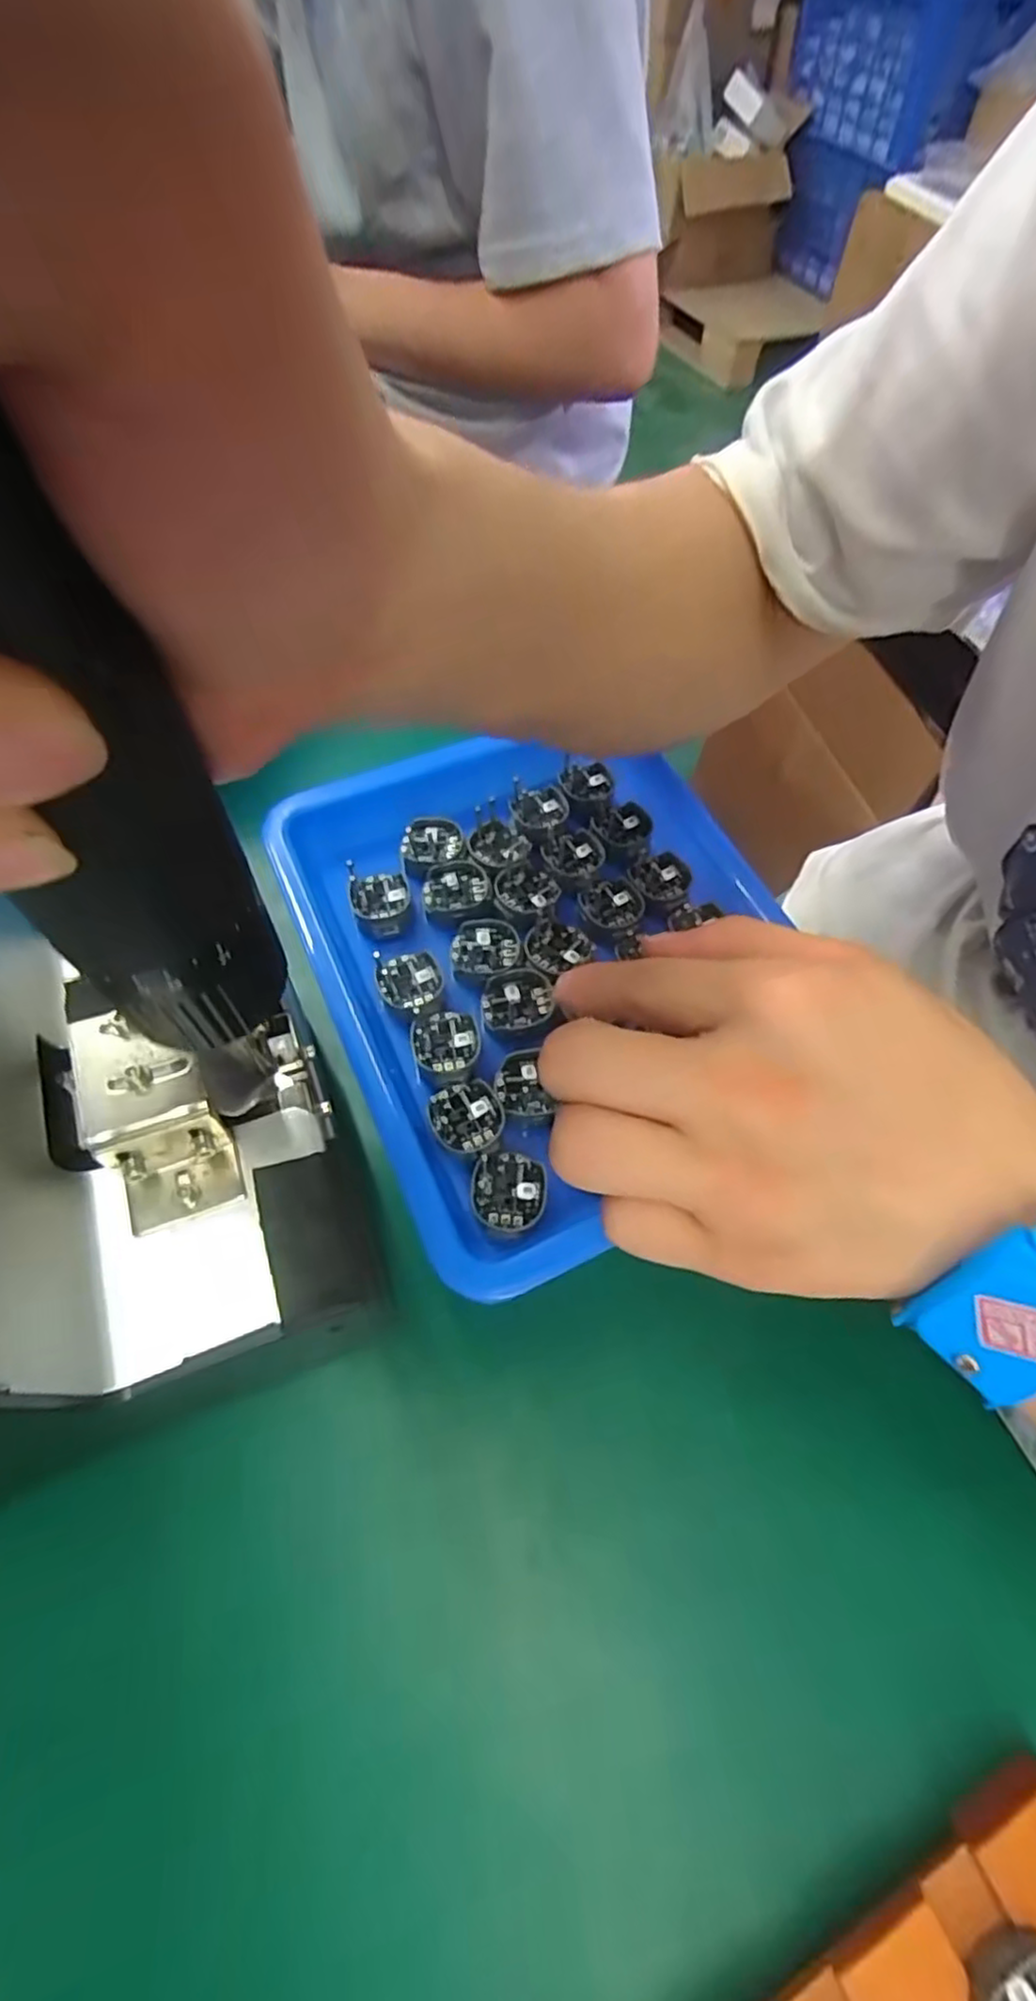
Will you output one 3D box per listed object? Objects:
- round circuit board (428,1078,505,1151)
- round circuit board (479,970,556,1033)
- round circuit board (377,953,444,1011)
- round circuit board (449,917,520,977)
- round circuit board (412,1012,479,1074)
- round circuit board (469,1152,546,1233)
[{"bbox_3d":[-0.018,0.040,0.250,0.024,0.004,0.025,0,60,0],"label":"round circuit board"},{"bbox_3d":[0.000,0.000,0.272,0.027,0.005,0.023,-14,61,-8],"label":"round circuit board"},{"bbox_3d":[-0.042,-0.008,0.275,0.024,0.004,0.023,0,60,0],"label":"round circuit board"},{"bbox_3d":[-0.013,-0.022,0.282,0.027,0.004,0.024,-12,61,-7],"label":"round circuit board"},{"bbox_3d":[-0.027,0.014,0.263,0.024,0.004,0.025,0,60,0],"label":"round circuit board"},{"bbox_3d":[-0.003,0.063,0.237,0.024,0.004,0.026,0,60,0],"label":"round circuit board"}]

